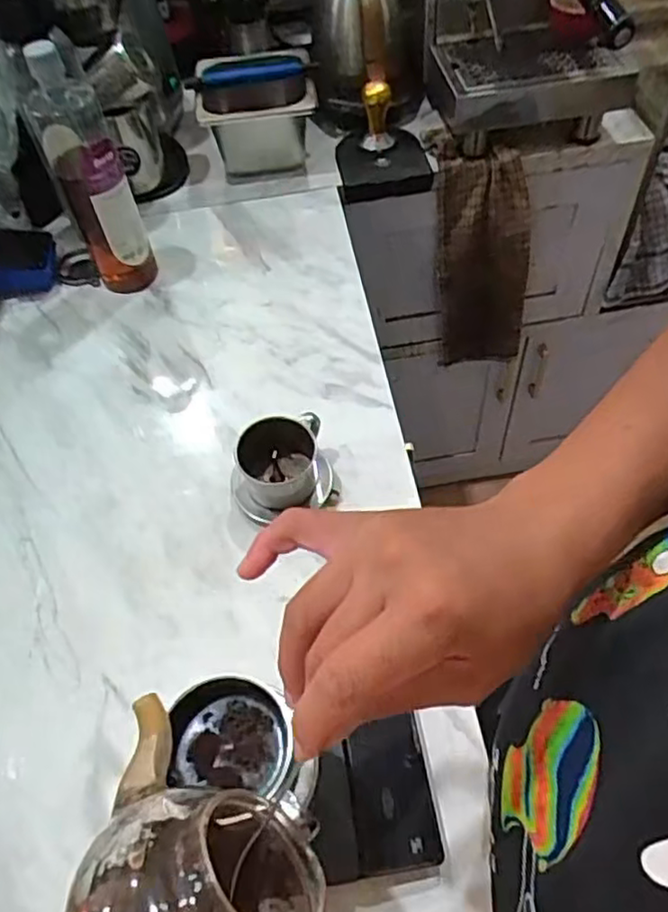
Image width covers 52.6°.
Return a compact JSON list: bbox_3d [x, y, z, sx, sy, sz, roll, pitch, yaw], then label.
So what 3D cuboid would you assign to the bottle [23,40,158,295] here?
[{"bbox_3d":[-0.267,-0.306,0.747,0.071,0.266,0.064,-21,55,-11],"label":"bottle"}]

